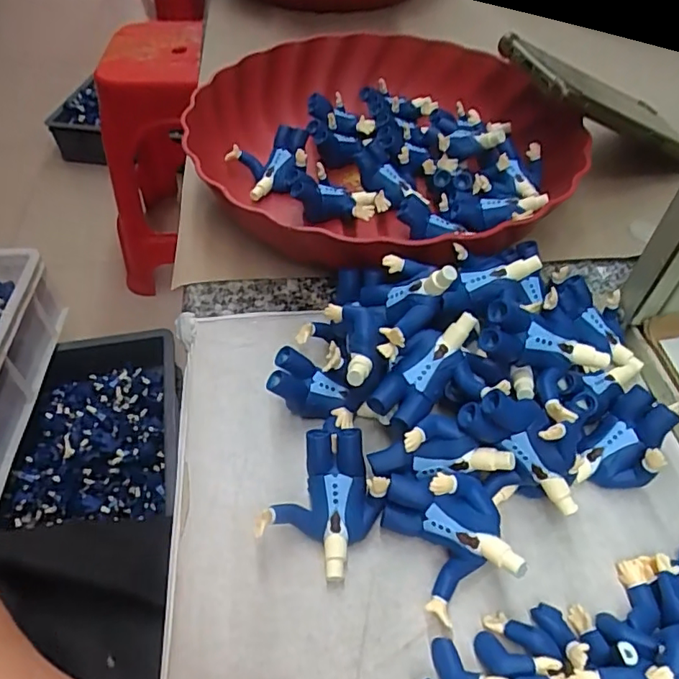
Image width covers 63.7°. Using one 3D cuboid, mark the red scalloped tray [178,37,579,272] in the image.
[{"bbox_3d":[0.025,-0.125,0.355,0.232,0.042,0.247,-7,50,-7],"label":"red scalloped tray"}]

